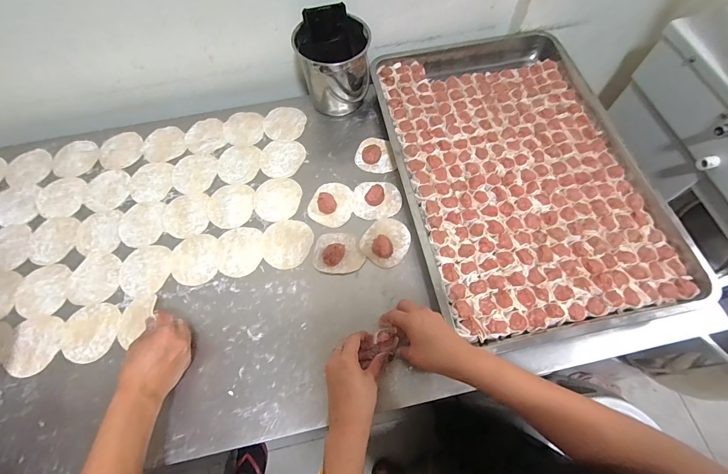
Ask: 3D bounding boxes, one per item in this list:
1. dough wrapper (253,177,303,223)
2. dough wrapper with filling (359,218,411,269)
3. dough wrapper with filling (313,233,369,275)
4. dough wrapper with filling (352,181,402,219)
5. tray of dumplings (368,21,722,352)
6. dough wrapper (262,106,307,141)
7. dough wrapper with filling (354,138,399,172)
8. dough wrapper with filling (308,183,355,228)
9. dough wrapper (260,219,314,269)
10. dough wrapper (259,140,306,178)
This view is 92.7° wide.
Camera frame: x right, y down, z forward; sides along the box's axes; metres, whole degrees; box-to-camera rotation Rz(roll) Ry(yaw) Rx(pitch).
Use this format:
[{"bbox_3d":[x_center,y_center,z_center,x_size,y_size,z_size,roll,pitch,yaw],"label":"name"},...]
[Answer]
[{"bbox_3d":[-0.154,-0.067,0.617,0.081,0.004,0.087,2,66,1],"label":"dough wrapper"},{"bbox_3d":[0.037,0.004,0.569,0.074,0.023,0.083,31,69,13],"label":"dough wrapper with filling"},{"bbox_3d":[-0.040,0.023,0.558,0.083,0.023,0.068,7,66,3],"label":"dough wrapper with filling"},{"bbox_3d":[0.023,-0.067,0.605,0.083,0.020,0.071,2,66,1],"label":"dough wrapper with filling"},{"bbox_3d":[0.253,-0.139,0.619,0.388,0.050,0.609,-10,66,-4],"label":"tray of dumplings"},{"bbox_3d":[-0.159,-0.226,0.694,0.084,0.008,0.086,0,66,0],"label":"dough wrapper"},{"bbox_3d":[0.019,-0.156,0.649,0.071,0.014,0.077,-12,66,-5],"label":"dough wrapper with filling"},{"bbox_3d":[-0.056,-0.061,0.603,0.072,0.021,0.083,22,68,10],"label":"dough wrapper with filling"},{"bbox_3d":[-0.129,0.009,0.577,0.084,0.004,0.084,0,66,0],"label":"dough wrapper"},{"bbox_3d":[-0.154,-0.149,0.655,0.081,0.004,0.087,1,66,1],"label":"dough wrapper"}]

